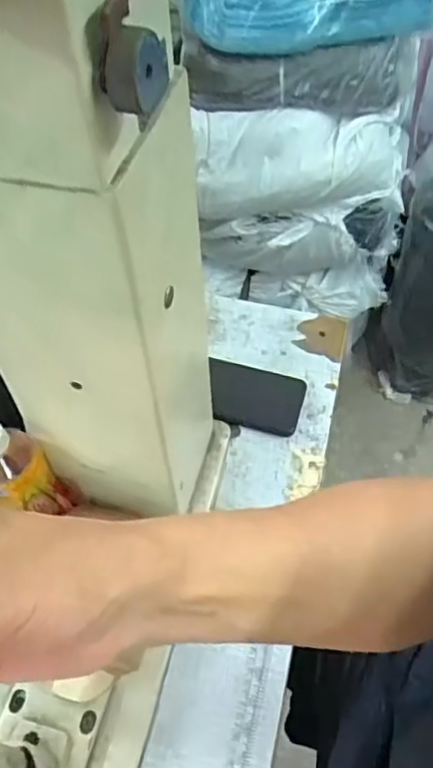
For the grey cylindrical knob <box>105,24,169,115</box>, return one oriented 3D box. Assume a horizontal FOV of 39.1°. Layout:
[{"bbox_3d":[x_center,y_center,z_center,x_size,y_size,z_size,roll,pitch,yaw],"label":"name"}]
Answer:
[{"bbox_3d":[-0.038,-0.158,0.300,0.019,0.039,0.039,15,56,13],"label":"grey cylindrical knob"}]

